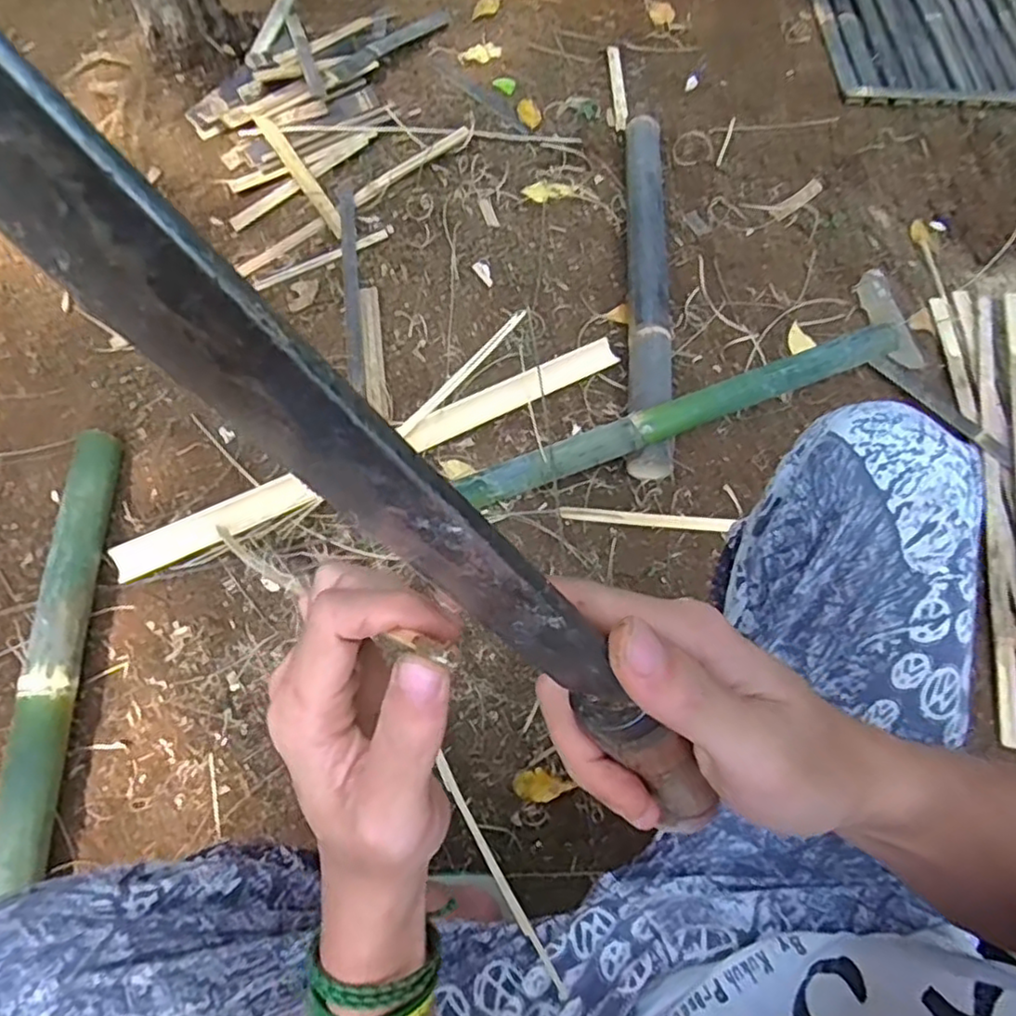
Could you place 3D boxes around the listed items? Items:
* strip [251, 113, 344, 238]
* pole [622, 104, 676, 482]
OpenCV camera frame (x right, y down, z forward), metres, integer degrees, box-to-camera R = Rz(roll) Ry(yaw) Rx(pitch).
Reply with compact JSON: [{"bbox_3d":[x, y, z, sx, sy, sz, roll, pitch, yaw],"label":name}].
[{"bbox_3d":[-0.318,-0.518,1.018,0.028,0.014,0.238,-33,83,-16],"label":"strip"},{"bbox_3d":[0.224,-0.369,1.036,0.072,0.060,0.707,4,65,1],"label":"pole"}]

